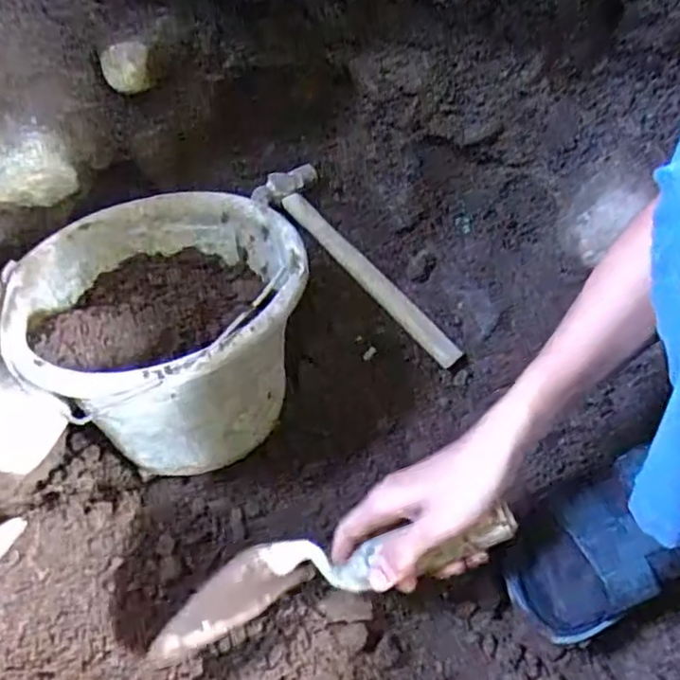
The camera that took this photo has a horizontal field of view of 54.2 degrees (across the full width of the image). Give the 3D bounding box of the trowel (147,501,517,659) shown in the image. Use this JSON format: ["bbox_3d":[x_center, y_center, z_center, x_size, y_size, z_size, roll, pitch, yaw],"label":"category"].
[{"bbox_3d":[-0.008,0.169,0.487,0.273,0.075,0.049,-20,55,9],"label":"trowel"}]

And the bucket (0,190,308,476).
[{"bbox_3d":[-0.151,-0.010,0.588,0.229,0.189,0.224,0,55,0],"label":"bucket"}]

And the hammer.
[{"bbox_3d":[0.024,-0.074,0.653,0.067,0.034,0.253,-40,81,-24],"label":"hammer"}]

